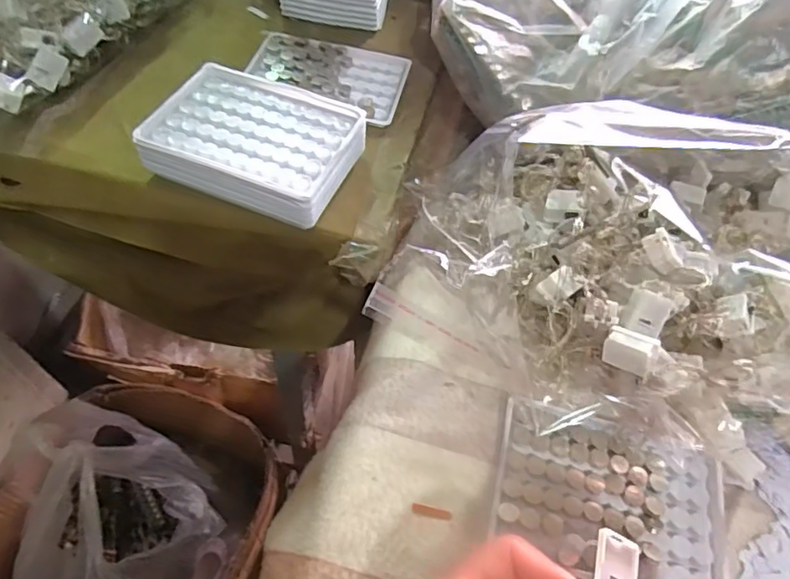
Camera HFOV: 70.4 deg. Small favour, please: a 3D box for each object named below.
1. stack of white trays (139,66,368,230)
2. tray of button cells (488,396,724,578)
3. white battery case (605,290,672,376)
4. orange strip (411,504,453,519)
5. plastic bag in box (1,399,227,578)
[{"bbox_3d":[-0.099,-0.099,0.392,0.131,0.037,0.106,20,56,9],"label":"stack of white trays"},{"bbox_3d":[0.122,0.116,0.319,0.127,0.010,0.084,14,56,5],"label":"tray of button cells"},{"bbox_3d":[0.133,0.023,0.307,0.025,0.014,0.045,25,72,12],"label":"white battery case"},{"bbox_3d":[0.020,0.124,0.311,0.022,0.004,0.005,5,54,18],"label":"orange strip"},{"bbox_3d":[-0.311,0.317,0.618,0.206,0.344,0.309,11,56,2],"label":"plastic bag in box"}]

